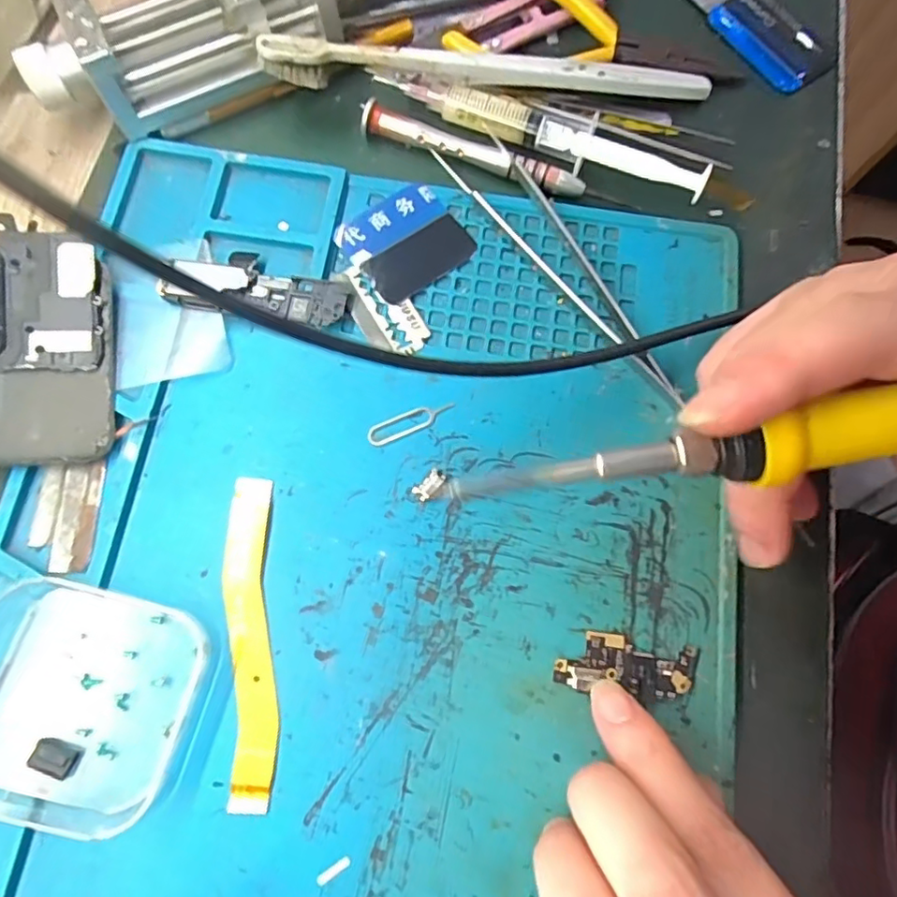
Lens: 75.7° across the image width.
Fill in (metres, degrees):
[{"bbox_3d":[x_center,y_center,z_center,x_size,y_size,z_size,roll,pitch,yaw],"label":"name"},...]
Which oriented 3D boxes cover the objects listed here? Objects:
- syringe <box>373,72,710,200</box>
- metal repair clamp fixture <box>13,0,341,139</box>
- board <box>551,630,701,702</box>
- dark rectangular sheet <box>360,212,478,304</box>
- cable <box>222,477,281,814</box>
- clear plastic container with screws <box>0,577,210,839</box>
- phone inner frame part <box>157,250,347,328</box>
[{"bbox_3d":[0.039,-0.133,0.237,0.137,0.012,0.022,22,75,4],"label":"syringe"},{"bbox_3d":[-0.096,-0.169,0.230,0.136,0.036,0.054,-26,77,-9],"label":"metal repair clamp fixture"},{"bbox_3d":[0.057,0.070,0.187,0.044,0.004,0.018,5,74,1],"label":"board"},{"bbox_3d":[-0.011,-0.075,0.224,0.043,0.004,0.021,-36,78,-11],"label":"dark rectangular sheet"},{"bbox_3d":[-0.065,0.060,0.187,0.016,0.004,0.101,-5,75,-3],"label":"cable"},{"bbox_3d":[-0.116,0.077,0.177,0.070,0.013,0.064,14,74,2],"label":"clear plastic container with screws"},{"bbox_3d":[-0.070,-0.061,0.216,0.065,0.007,0.026,9,74,1],"label":"phone inner frame part"}]

